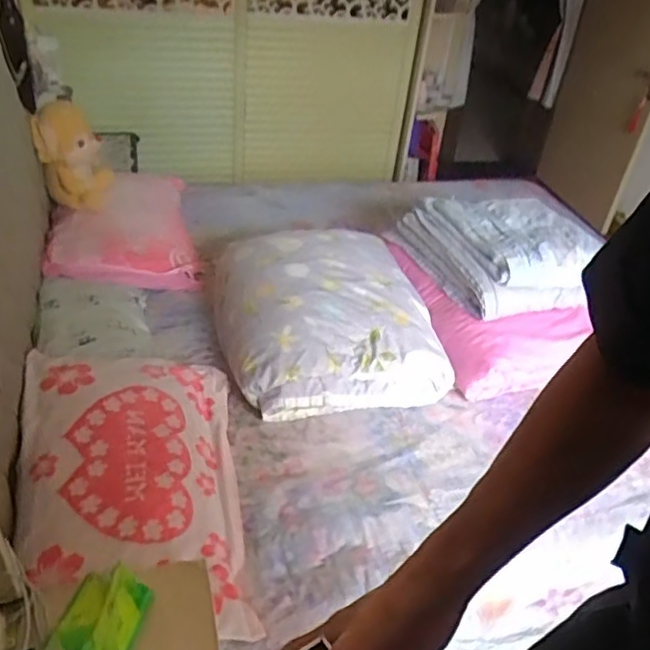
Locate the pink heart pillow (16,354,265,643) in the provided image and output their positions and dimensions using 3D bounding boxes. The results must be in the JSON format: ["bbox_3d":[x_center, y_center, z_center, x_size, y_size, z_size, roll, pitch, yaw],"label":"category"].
[{"bbox_3d":[-0.381,0.275,1.249,0.437,0.086,0.694,11,29,-23],"label":"pink heart pillow"}]

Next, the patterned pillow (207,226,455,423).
[{"bbox_3d":[-0.020,-0.053,1.718,0.547,0.183,0.644,-5,39,-15],"label":"patterned pillow"}]

